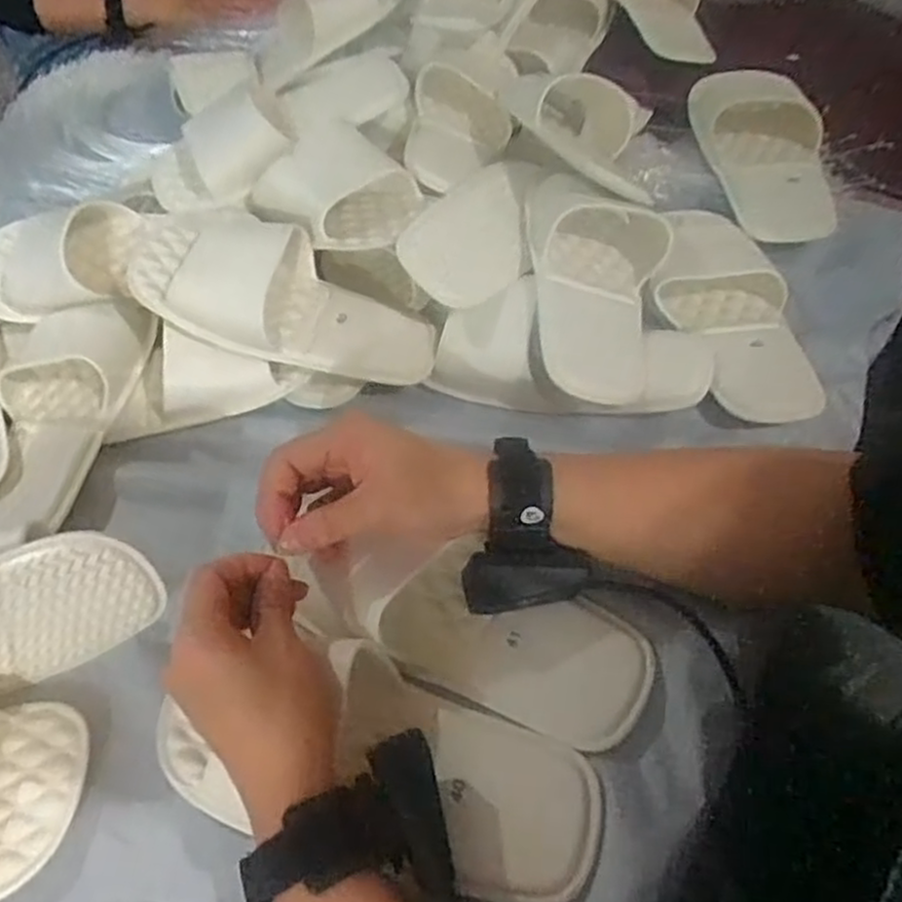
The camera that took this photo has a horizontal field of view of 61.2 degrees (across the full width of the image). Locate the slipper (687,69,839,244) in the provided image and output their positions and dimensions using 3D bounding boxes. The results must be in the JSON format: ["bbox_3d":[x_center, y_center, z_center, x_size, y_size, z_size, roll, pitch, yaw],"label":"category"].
[{"bbox_3d":[0.270,-0.268,0.663,0.109,0.052,0.201,1,54,8],"label":"slipper"}]

